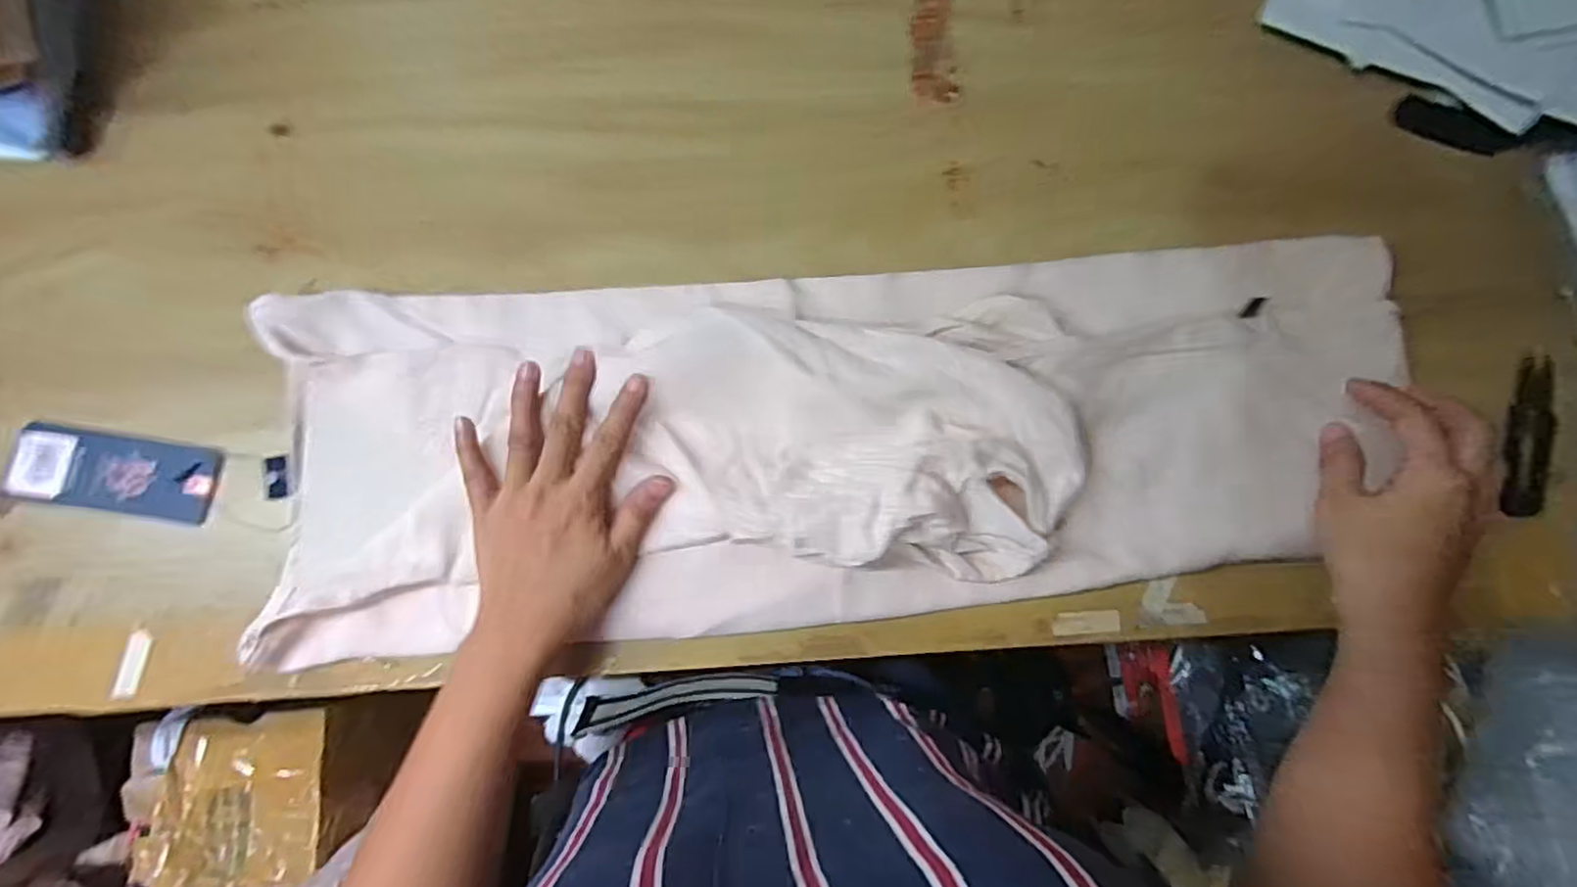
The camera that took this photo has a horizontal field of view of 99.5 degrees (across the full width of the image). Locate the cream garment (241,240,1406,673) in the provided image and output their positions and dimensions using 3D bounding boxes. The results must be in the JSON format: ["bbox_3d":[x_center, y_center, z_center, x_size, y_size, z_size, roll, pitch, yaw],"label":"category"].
[{"bbox_3d":[0.029,-0.006,0.368,0.622,0.050,0.200,-5,81,-1],"label":"cream garment"}]

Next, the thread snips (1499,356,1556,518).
[{"bbox_3d":[0.429,-0.004,0.386,0.021,0.010,0.095,21,82,4],"label":"thread snips"}]

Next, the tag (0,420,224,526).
[{"bbox_3d":[-0.392,0.016,0.387,0.120,0.004,0.044,9,81,2],"label":"tag"}]

